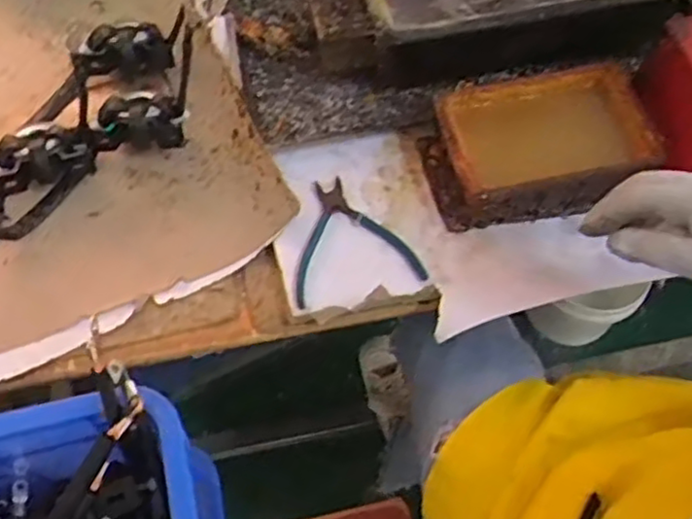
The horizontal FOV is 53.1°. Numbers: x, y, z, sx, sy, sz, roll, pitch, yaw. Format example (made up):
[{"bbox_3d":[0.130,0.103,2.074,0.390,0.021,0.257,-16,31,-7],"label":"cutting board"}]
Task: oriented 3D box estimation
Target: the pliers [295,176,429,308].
[{"bbox_3d":[0.008,-0.025,0.690,0.127,0.016,0.133,-7,62,-4],"label":"pliers"}]

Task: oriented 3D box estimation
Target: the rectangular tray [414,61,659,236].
[{"bbox_3d":[0.191,-0.114,0.700,0.211,0.075,0.136,-12,62,-7],"label":"rectangular tray"}]

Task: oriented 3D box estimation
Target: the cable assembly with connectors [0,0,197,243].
[{"bbox_3d":[-0.300,-0.159,0.678,0.432,0.203,0.201,-39,69,-19],"label":"cable assembly with connectors"}]

